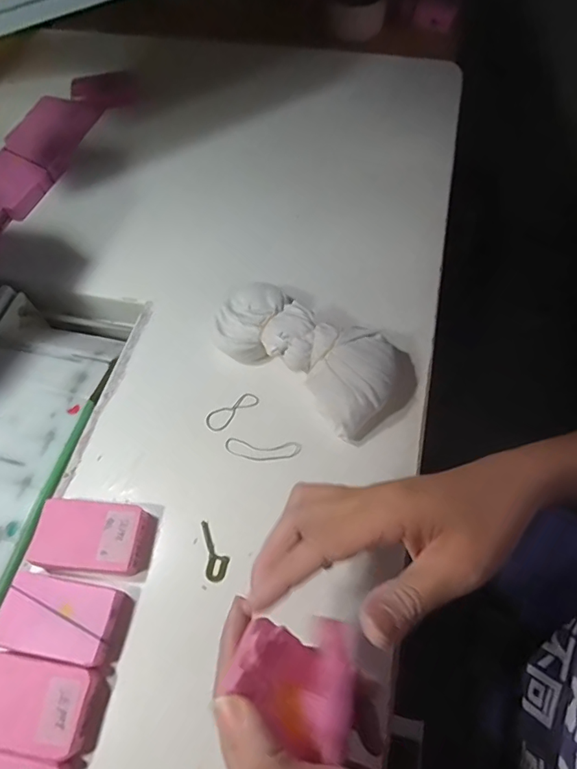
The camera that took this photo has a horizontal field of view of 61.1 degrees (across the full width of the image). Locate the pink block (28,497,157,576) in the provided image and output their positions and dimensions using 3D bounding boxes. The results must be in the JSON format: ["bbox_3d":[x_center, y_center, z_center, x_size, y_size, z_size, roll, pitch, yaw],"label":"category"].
[{"bbox_3d":[-0.135,0.106,0.338,0.074,0.019,0.046,5,62,4],"label":"pink block"}]

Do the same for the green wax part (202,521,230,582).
[{"bbox_3d":[-0.051,0.115,0.339,0.016,0.004,0.041,-8,62,-3],"label":"green wax part"}]

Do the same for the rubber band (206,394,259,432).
[{"bbox_3d":[-0.045,0.021,0.390,0.045,0.004,0.018,-34,67,-16],"label":"rubber band"}]

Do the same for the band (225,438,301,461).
[{"bbox_3d":[-0.020,0.050,0.373,0.058,0.004,0.017,4,62,3],"label":"band"}]

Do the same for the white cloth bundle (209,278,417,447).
[{"bbox_3d":[0.021,-0.033,0.391,0.165,0.049,0.093,36,68,18],"label":"white cloth bundle"}]

